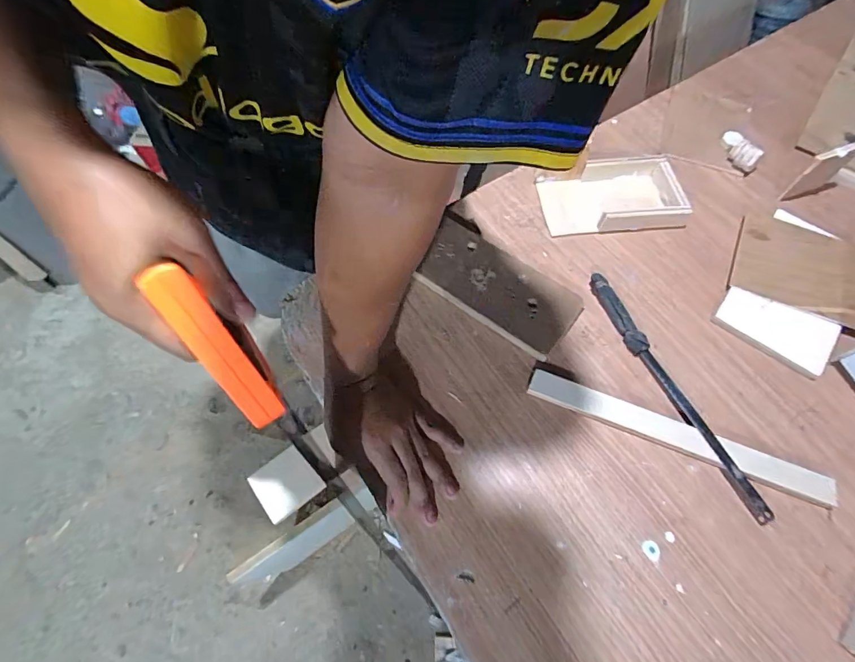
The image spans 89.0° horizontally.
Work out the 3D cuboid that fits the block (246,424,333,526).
[{"bbox_3d":[-0.133,0.146,0.447,0.087,0.013,0.058,-39,70,-15],"label":"block"}]

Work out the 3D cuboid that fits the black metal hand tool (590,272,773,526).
[{"bbox_3d":[0.271,0.060,0.485,0.017,0.026,0.306,-23,66,-9],"label":"black metal hand tool"}]

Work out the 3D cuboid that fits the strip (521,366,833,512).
[{"bbox_3d":[0.267,0.112,0.471,0.318,0.013,0.033,20,67,11],"label":"strip"}]

